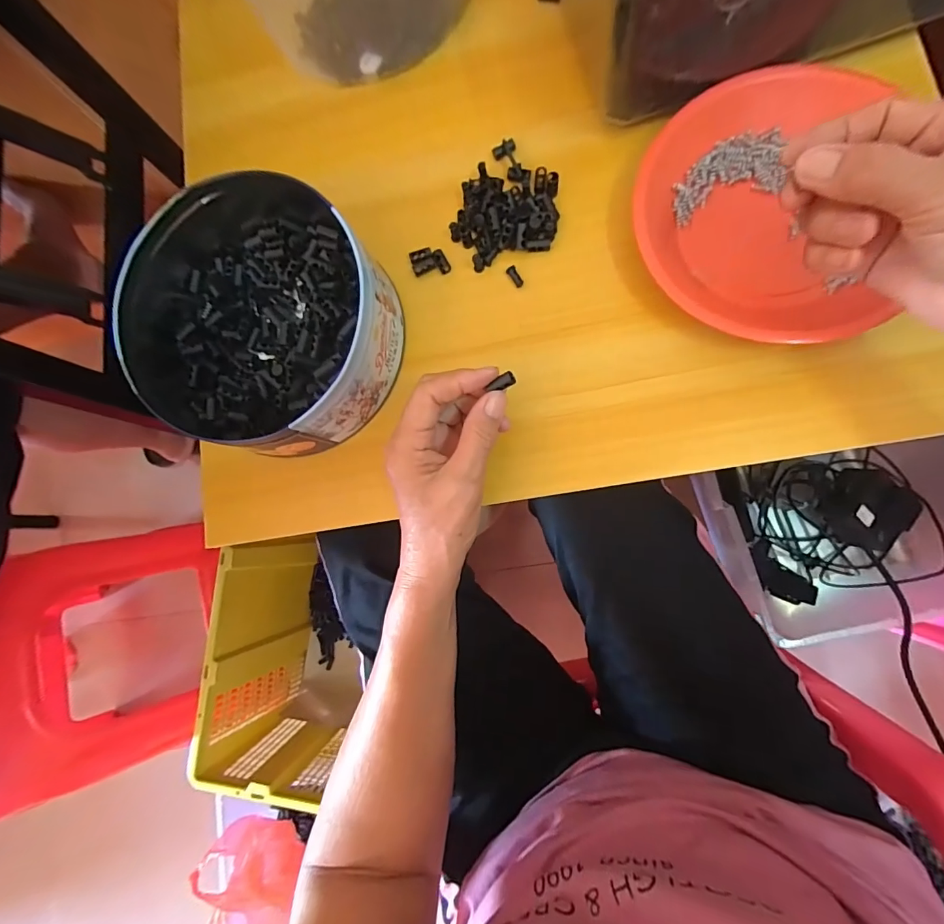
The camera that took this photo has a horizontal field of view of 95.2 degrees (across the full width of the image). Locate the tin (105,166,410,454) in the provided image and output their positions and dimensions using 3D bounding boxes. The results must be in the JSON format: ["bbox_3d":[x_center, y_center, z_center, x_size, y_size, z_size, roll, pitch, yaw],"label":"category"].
[{"bbox_3d":[-0.167,-0.110,0.327,0.223,0.074,0.185,41,92,8],"label":"tin"}]

